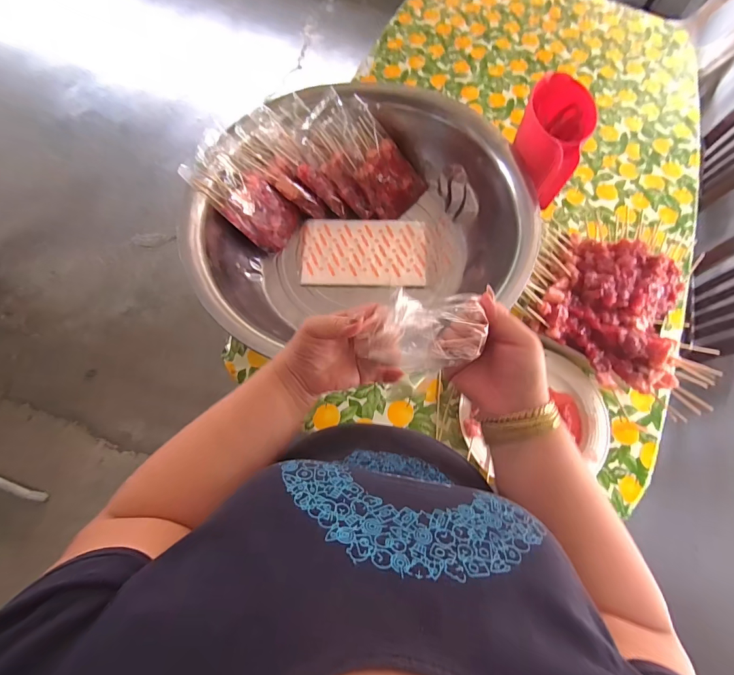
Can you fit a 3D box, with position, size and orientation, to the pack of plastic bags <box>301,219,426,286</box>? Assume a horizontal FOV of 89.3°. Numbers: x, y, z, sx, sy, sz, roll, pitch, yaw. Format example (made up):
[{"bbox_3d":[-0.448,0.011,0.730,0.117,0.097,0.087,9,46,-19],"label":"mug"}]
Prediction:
[{"bbox_3d":[-0.006,-0.181,0.775,0.251,0.017,0.152,1,69,0],"label":"pack of plastic bags"}]

